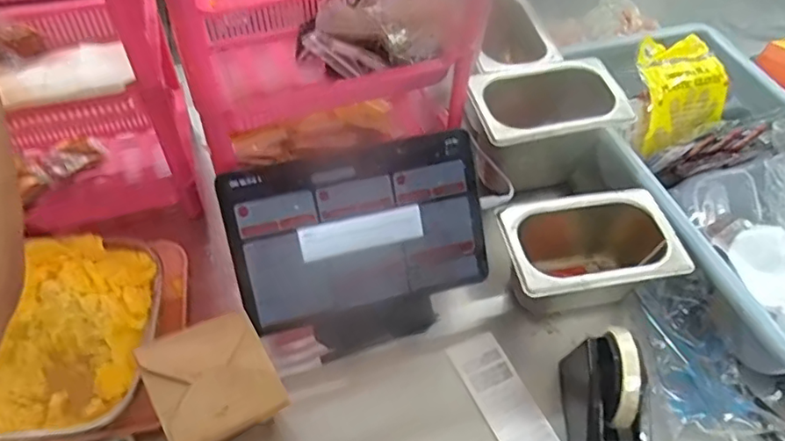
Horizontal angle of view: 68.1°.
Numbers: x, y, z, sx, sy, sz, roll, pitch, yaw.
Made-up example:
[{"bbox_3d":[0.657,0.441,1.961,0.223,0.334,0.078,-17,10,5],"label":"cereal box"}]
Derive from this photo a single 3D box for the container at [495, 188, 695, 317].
[{"bbox_3d":[0.199,0.038,0.628,0.168,0.097,0.120,-7,53,-8],"label":"container"}]

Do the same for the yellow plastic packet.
[{"bbox_3d":[0.366,-0.170,0.746,0.150,0.083,0.105,-21,56,-18],"label":"yellow plastic packet"}]

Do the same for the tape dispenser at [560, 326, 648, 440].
[{"bbox_3d":[0.191,0.179,0.513,0.051,0.101,0.155,-3,52,-5],"label":"tape dispenser"}]

